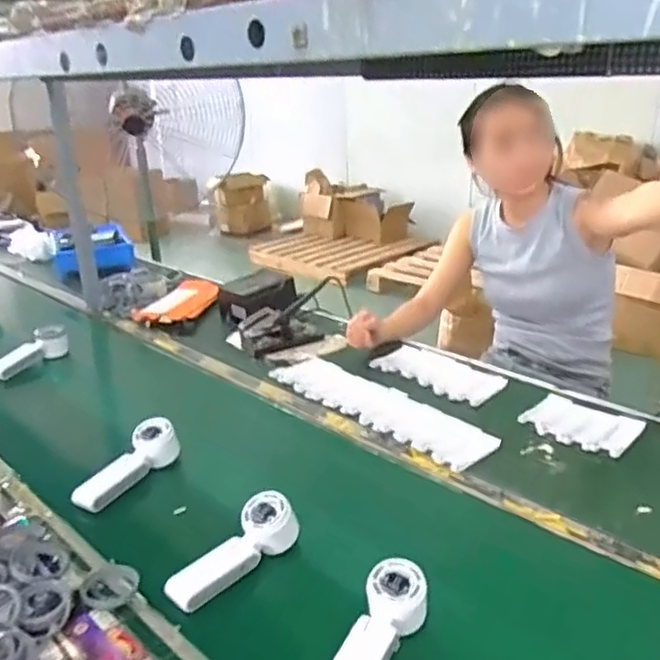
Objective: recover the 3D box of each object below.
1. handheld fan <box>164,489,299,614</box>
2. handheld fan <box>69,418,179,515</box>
[{"bbox_3d":[-0.111,0.244,0.749,0.055,0.048,0.157,18,30,40],"label":"handheld fan"},{"bbox_3d":[-0.288,0.197,0.949,0.057,0.055,0.167,17,46,38],"label":"handheld fan"}]

